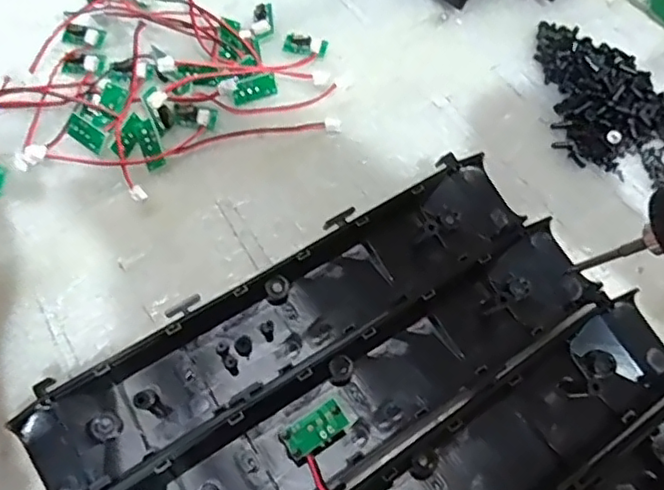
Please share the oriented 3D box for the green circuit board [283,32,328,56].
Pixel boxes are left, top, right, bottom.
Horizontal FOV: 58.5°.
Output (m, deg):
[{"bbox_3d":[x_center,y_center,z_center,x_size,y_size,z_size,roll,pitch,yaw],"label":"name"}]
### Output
[{"bbox_3d":[-0.018,-0.135,0.398,0.029,0.009,0.014,13,64,6],"label":"green circuit board"}]

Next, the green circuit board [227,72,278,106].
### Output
[{"bbox_3d":[-0.050,-0.099,0.377,0.031,0.004,0.014,-21,109,-11],"label":"green circuit board"}]

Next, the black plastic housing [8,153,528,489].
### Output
[{"bbox_3d":[-0.020,0.033,0.305,0.272,0.024,0.060,-29,67,-14],"label":"black plastic housing"}]

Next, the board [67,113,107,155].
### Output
[{"bbox_3d":[-0.147,-0.067,0.355,0.030,0.004,0.014,33,96,12],"label":"board"}]

